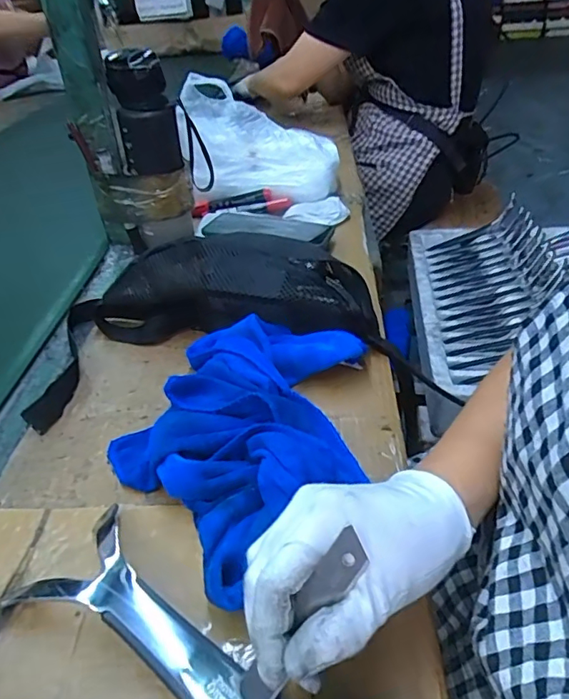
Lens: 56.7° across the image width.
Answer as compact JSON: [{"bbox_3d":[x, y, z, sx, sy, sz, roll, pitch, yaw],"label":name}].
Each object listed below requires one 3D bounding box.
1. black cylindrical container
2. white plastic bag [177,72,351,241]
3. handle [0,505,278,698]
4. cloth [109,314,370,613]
[{"bbox_3d":[-0.166,-0.275,0.620,0.067,0.126,0.058,-18,39,-16],"label":"black cylindrical container"},{"bbox_3d":[-0.027,-0.274,0.751,0.228,0.159,0.193,-7,37,-3],"label":"white plastic bag"},{"bbox_3d":[-0.061,0.162,0.286,0.213,0.029,0.068,25,46,31],"label":"handle"},{"bbox_3d":[-0.032,0.051,0.417,0.184,0.049,0.239,22,45,30],"label":"cloth"}]

